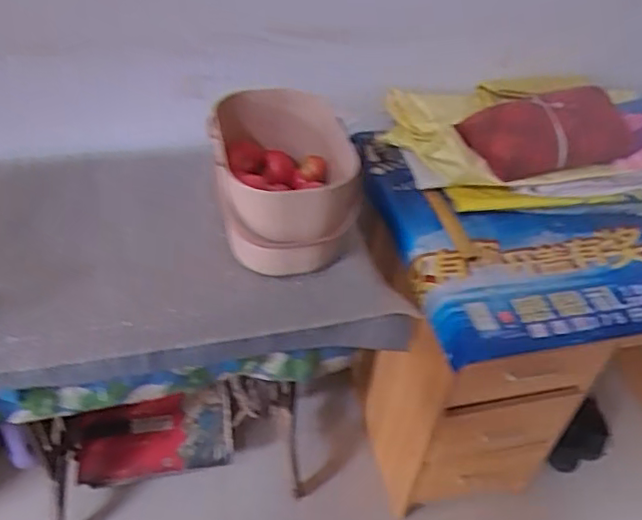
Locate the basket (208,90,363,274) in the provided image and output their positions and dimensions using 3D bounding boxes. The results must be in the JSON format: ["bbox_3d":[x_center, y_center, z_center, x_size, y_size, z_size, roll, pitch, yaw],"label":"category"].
[{"bbox_3d":[-0.057,-0.121,0.957,0.196,0.176,0.282,-5,43,-9],"label":"basket"}]

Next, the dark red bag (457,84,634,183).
[{"bbox_3d":[0.419,-0.227,1.135,0.324,0.136,0.109,-2,43,-6],"label":"dark red bag"}]

